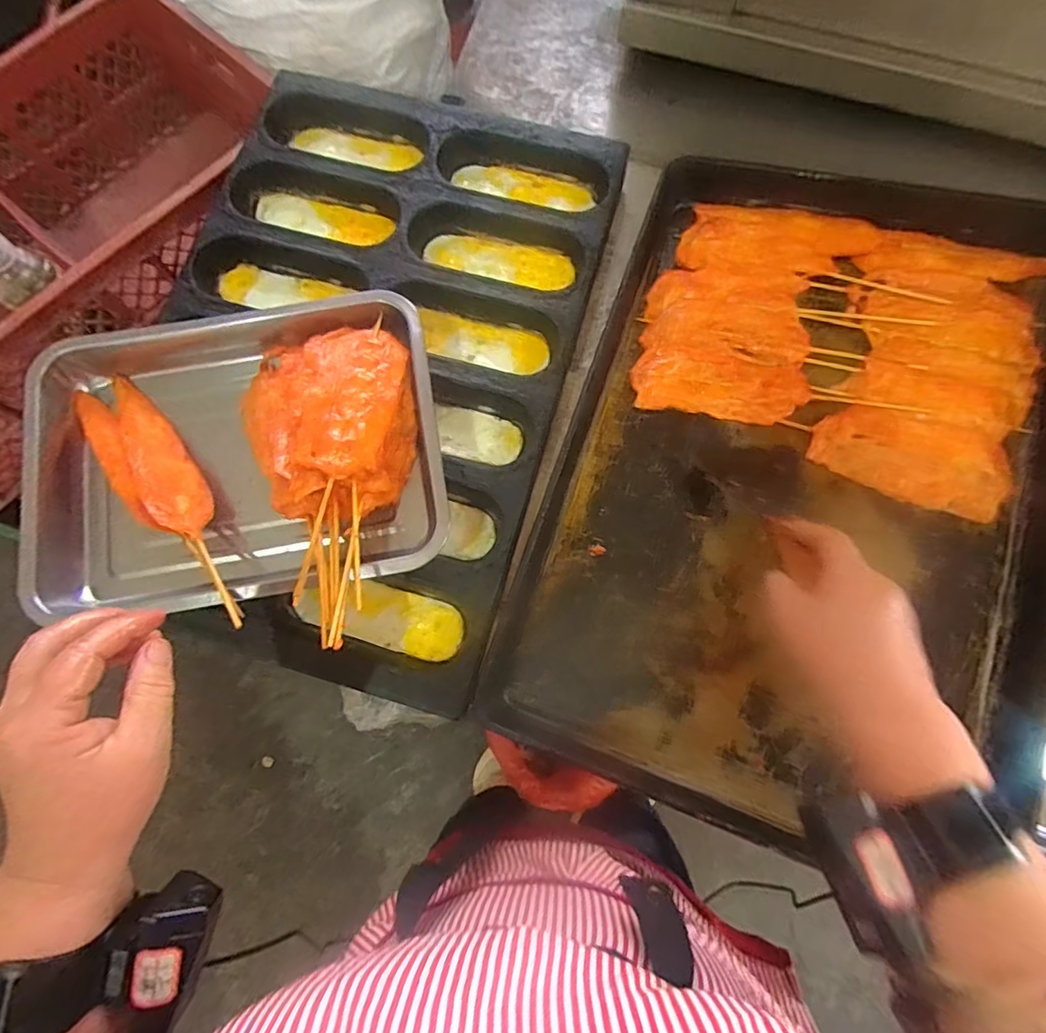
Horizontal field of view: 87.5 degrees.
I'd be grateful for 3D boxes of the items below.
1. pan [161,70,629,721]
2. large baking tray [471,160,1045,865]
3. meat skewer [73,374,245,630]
[{"bbox_3d":[-0.159,-0.163,0.537,0.406,0.047,0.598,15,77,3],"label":"pan"},{"bbox_3d":[0.256,-0.051,0.493,0.415,0.056,0.632,17,78,14],"label":"large baking tray"},{"bbox_3d":[-0.305,-0.022,0.470,0.063,0.053,0.282,-41,80,-9],"label":"meat skewer"}]

